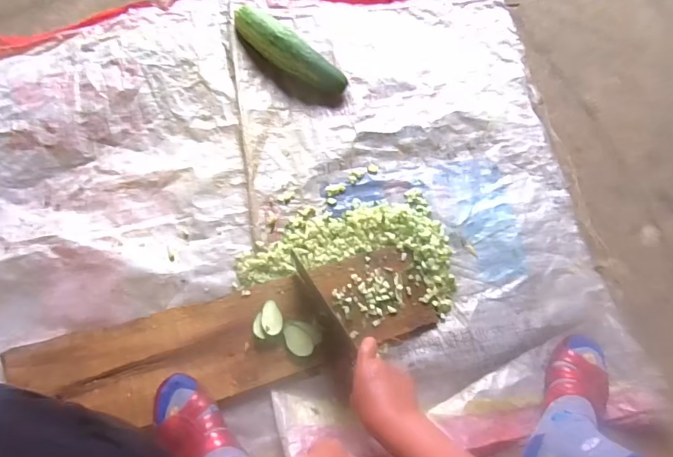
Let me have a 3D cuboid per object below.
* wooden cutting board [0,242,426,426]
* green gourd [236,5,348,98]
[{"bbox_3d":[-0.163,0.171,0.658,0.602,0.029,0.145,-14,70,-8],"label":"wooden cutting board"},{"bbox_3d":[-0.093,-0.328,0.817,0.241,0.065,0.054,35,71,11],"label":"green gourd"}]

